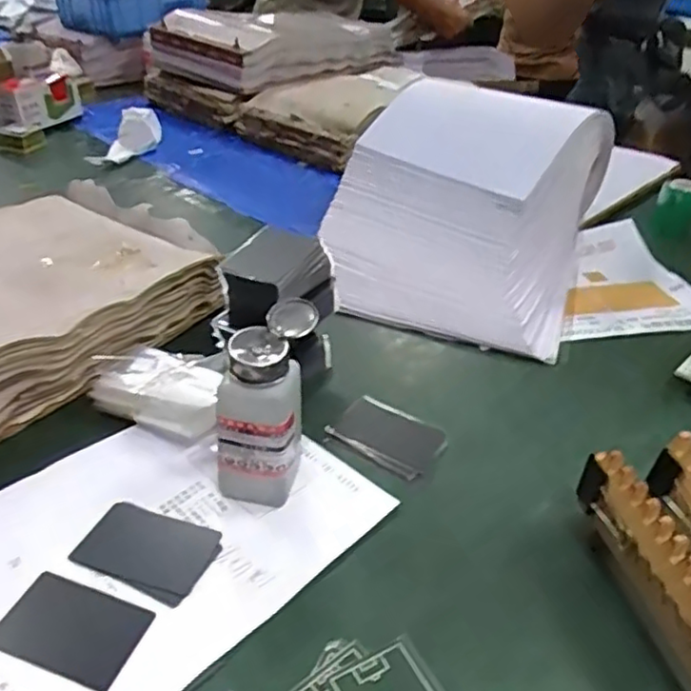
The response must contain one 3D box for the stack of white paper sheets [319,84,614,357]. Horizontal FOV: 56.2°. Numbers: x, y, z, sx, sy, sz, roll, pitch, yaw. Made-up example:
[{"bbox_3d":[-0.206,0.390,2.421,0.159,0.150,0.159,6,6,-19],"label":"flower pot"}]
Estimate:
[{"bbox_3d":[0.140,-0.181,0.798,0.305,0.177,0.379,16,37,16],"label":"stack of white paper sheets"}]

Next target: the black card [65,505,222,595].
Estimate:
[{"bbox_3d":[-0.136,0.137,0.446,0.088,0.004,0.055,12,35,16],"label":"black card"}]

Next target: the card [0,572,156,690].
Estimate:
[{"bbox_3d":[-0.167,0.172,0.395,0.085,0.004,0.054,13,35,15],"label":"card"}]

